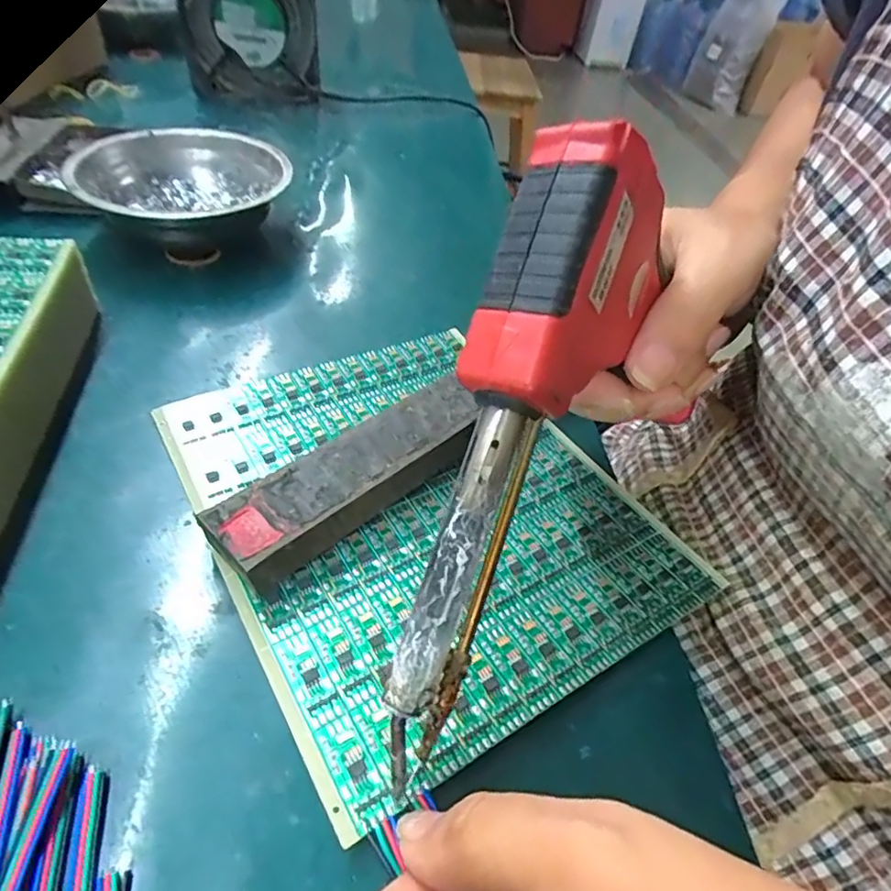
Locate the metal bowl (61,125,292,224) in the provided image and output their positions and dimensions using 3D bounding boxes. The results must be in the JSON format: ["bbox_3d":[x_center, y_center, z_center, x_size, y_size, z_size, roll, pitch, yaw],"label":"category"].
[{"bbox_3d":[-0.168,-0.164,0.380,0.124,0.045,0.124,3,46,-4],"label":"metal bowl"}]

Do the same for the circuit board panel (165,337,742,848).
[{"bbox_3d":[-0.011,0.020,0.244,0.161,0.005,0.191,-22,53,-25],"label":"circuit board panel"}]

